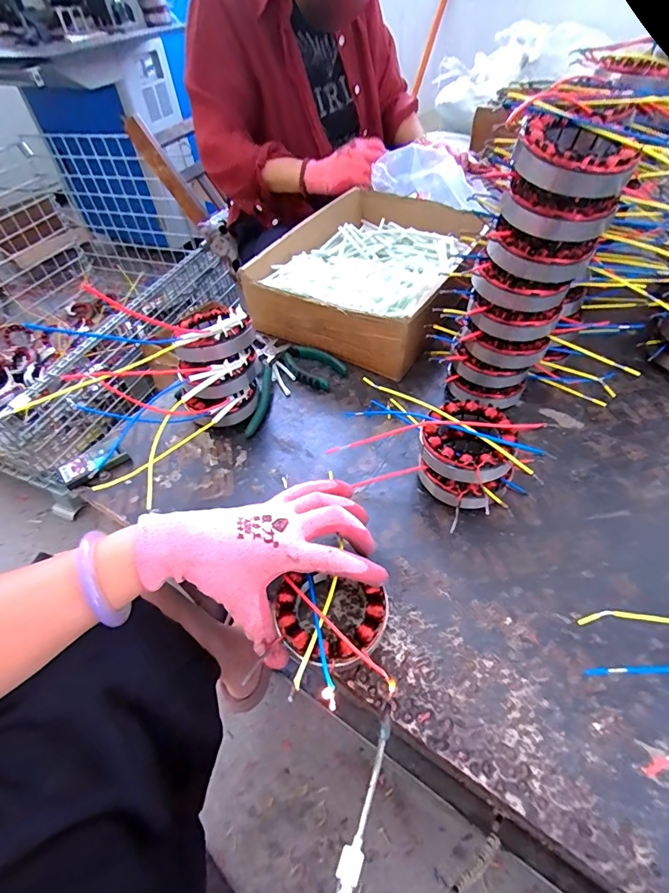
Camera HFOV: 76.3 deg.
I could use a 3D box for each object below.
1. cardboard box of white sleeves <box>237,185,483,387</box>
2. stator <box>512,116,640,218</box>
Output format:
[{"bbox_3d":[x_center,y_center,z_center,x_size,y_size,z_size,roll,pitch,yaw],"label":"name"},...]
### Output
[{"bbox_3d":[0.058,-0.266,0.637,0.244,0.097,0.354,18,53,19],"label":"cardboard box of white sleeves"},{"bbox_3d":[0.182,-0.214,0.327,0.070,0.049,0.089,-29,53,-19],"label":"stator"}]

